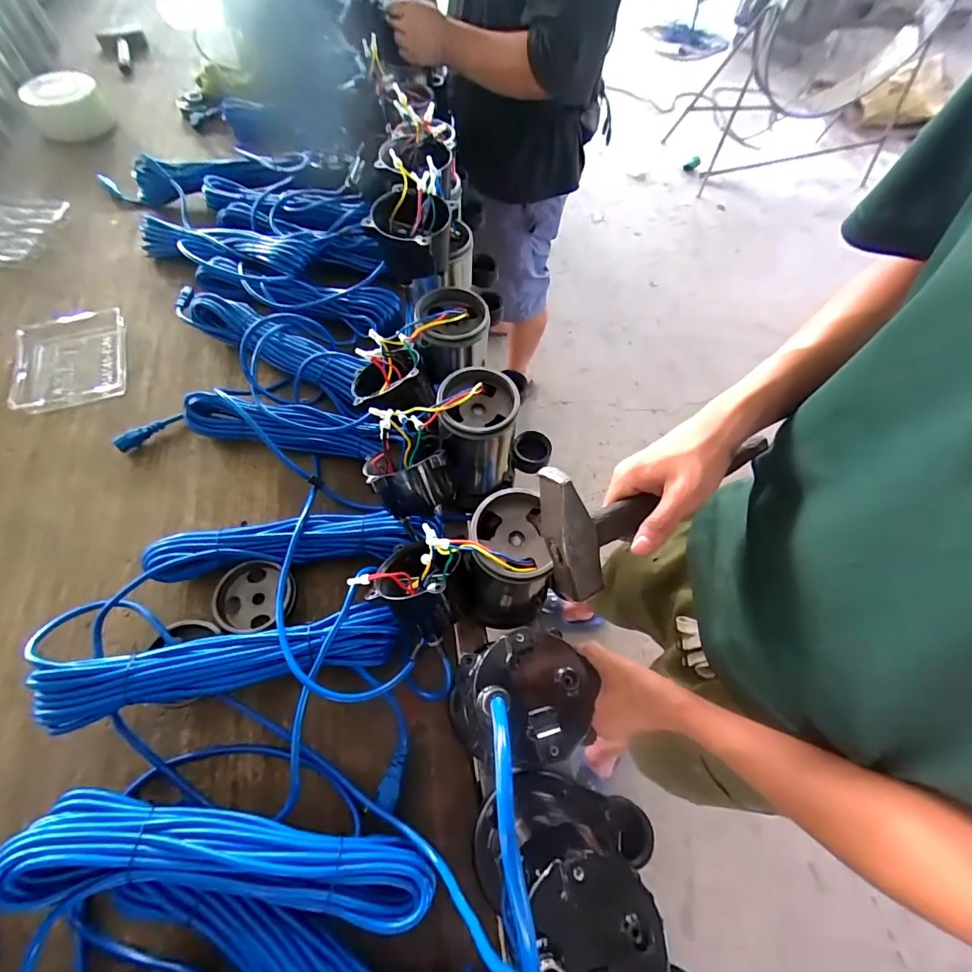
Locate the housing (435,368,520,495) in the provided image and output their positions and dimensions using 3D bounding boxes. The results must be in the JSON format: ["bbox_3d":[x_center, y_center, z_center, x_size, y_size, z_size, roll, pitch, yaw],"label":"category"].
[{"bbox_3d":[-0.007,-0.058,0.547,0.085,0.174,0.084,1,62,-2],"label":"housing"}]

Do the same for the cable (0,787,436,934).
[{"bbox_3d":[-0.220,0.337,0.391,0.343,0.047,0.078,13,63,-7],"label":"cable"}]

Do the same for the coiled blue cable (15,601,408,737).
[{"bbox_3d":[-0.266,0.185,0.475,0.338,0.087,0.068,-11,63,-8],"label":"coiled blue cable"}]

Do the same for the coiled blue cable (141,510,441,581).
[{"bbox_3d":[-0.233,0.069,0.555,0.339,0.050,0.069,-5,63,-5],"label":"coiled blue cable"}]

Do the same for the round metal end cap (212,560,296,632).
[{"bbox_3d":[-0.280,0.132,0.537,0.092,0.028,0.080,-6,63,-6],"label":"round metal end cap"}]

